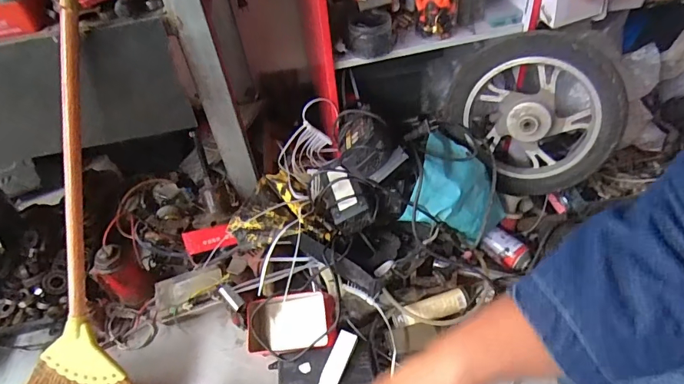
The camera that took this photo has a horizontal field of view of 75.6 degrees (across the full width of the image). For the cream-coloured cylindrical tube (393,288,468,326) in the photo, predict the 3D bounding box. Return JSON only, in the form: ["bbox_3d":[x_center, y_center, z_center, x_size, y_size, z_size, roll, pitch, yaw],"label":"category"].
[{"bbox_3d":[0.174,0.230,0.872,0.149,0.034,0.048,-16,45,-8],"label":"cream-coloured cylindrical tube"}]

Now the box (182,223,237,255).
[{"bbox_3d":[-0.287,0.100,0.957,0.104,0.051,0.016,-13,10,-7],"label":"box"}]

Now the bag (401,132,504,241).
[{"bbox_3d":[0.246,0.006,0.920,0.192,0.162,0.215,15,49,22],"label":"bag"}]

